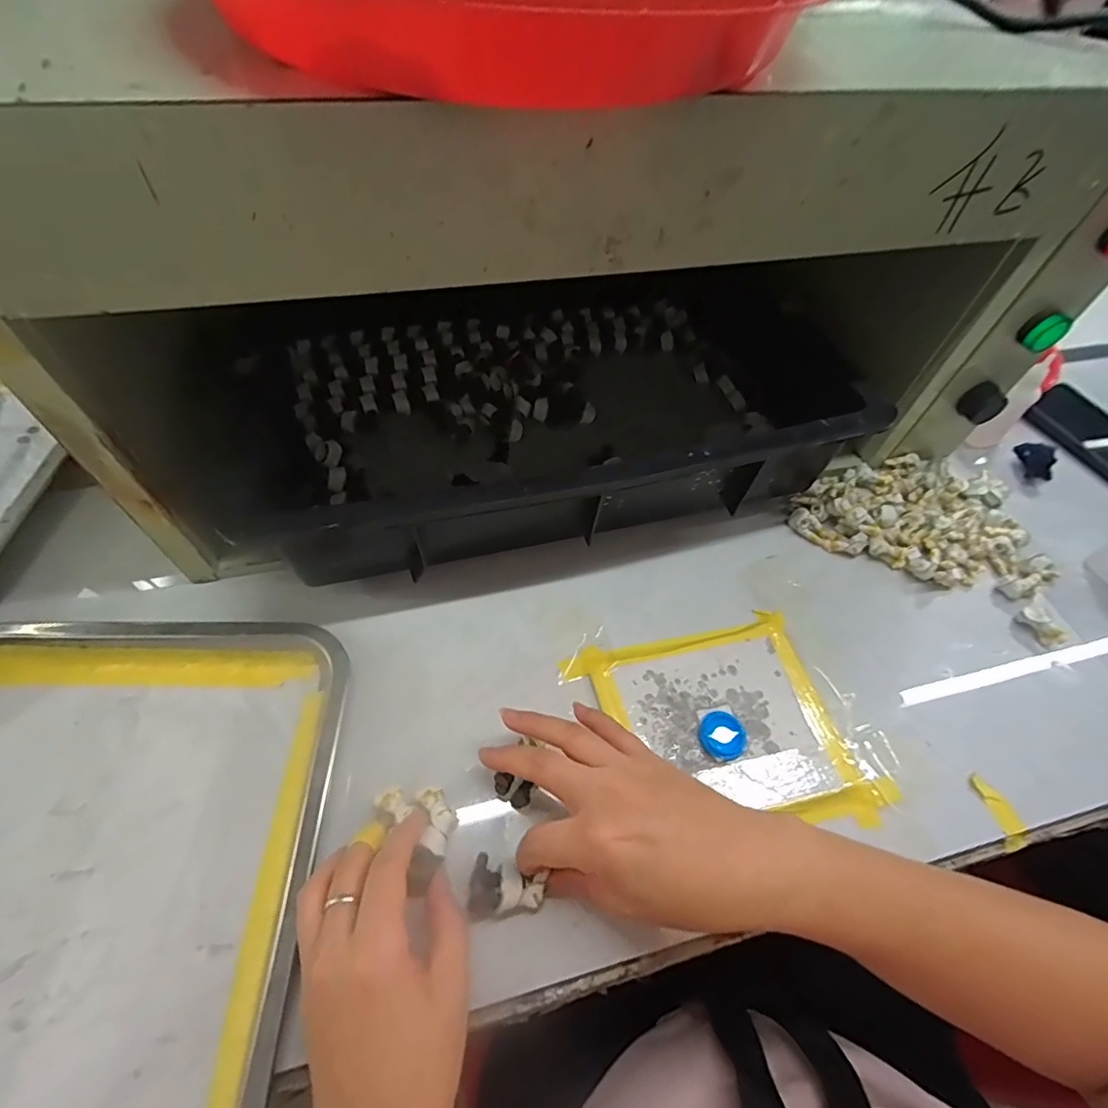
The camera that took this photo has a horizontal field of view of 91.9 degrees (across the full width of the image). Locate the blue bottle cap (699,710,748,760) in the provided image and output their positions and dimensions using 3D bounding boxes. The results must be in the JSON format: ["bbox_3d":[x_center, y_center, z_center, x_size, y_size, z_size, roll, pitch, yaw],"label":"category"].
[{"bbox_3d":[0.109,0.117,0.346,0.029,0.006,0.030,2,55,-3],"label":"blue bottle cap"}]

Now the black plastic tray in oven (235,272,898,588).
[{"bbox_3d":[-0.006,-0.149,0.463,0.473,0.099,0.329,-11,57,-11],"label":"black plastic tray in oven"}]

